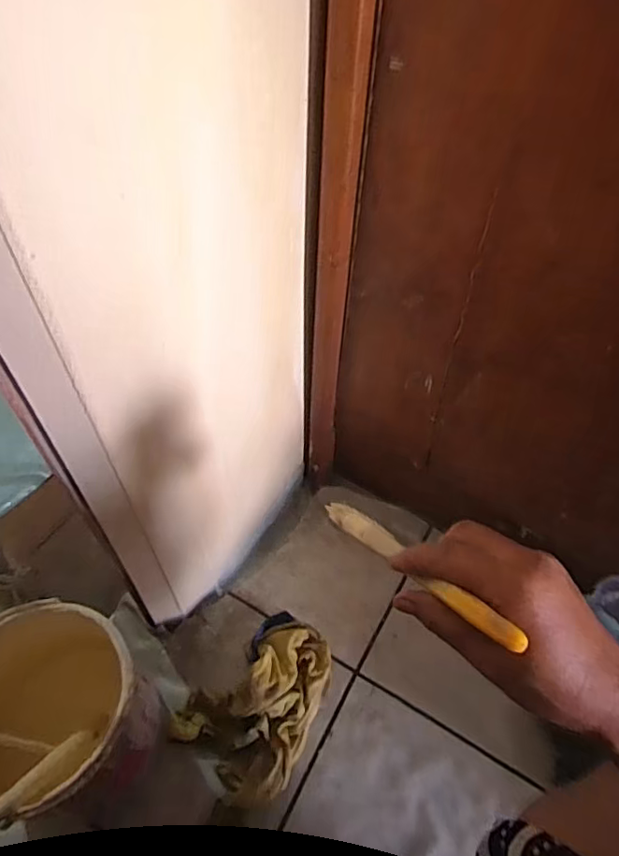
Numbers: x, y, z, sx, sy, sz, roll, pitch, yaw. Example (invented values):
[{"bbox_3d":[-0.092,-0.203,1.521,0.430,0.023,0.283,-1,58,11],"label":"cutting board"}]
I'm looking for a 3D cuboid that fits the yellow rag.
[{"bbox_3d":[-0.051,0.322,0.649,0.136,0.050,0.201,33,59,21],"label":"yellow rag"}]

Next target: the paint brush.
[{"bbox_3d":[0.055,0.080,0.344,0.016,0.012,0.197,-23,21,-18],"label":"paint brush"}]

